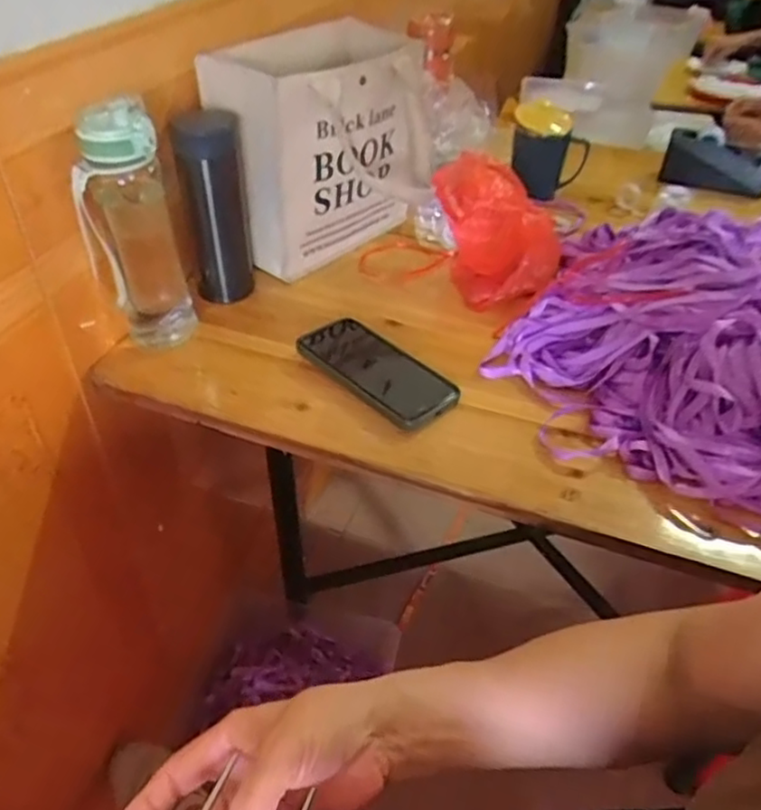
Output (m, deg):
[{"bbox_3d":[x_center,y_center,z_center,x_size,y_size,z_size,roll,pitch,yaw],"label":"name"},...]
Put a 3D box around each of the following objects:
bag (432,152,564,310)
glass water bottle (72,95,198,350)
[{"bbox_3d":[0.129,-0.187,0.737,0.141,0.147,0.106,28,48,26],"label":"bag"},{"bbox_3d":[-0.231,-0.161,0.634,0.074,0.232,0.068,0,41,-2],"label":"glass water bottle"}]

